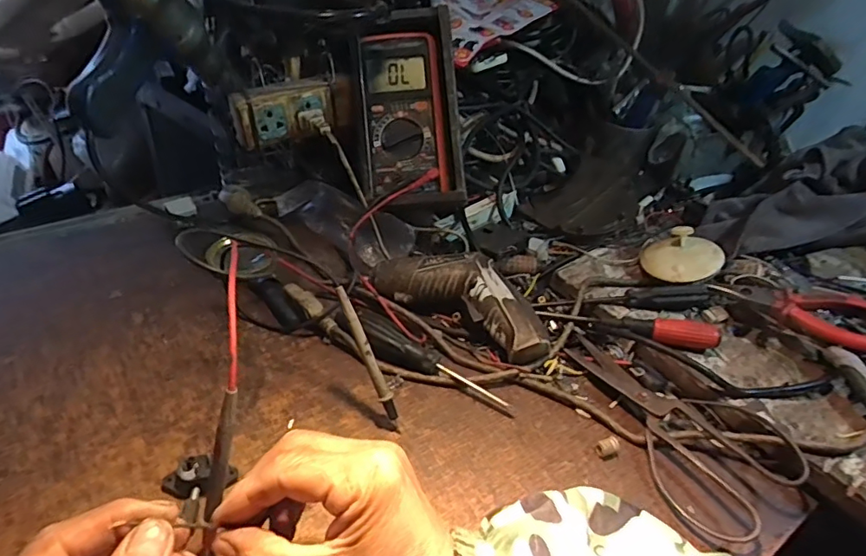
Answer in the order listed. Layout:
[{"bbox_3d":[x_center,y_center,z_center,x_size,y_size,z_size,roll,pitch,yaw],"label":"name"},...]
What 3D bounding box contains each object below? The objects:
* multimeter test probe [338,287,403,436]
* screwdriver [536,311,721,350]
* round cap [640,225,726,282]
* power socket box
[{"bbox_3d":[-0.047,0.063,0.395,0.008,0.119,0.012,-28,15,-29],"label":"multimeter test probe"},{"bbox_3d":[0.176,0.044,0.481,0.153,0.026,0.022,11,45,6],"label":"screwdriver"},{"bbox_3d":[0.252,-0.023,0.533,0.071,0.034,0.062,-12,47,-17],"label":"round cap"},{"bbox_3d":[-0.151,-0.169,0.544,0.098,0.049,0.033,-24,51,-26],"label":"power socket box"}]

